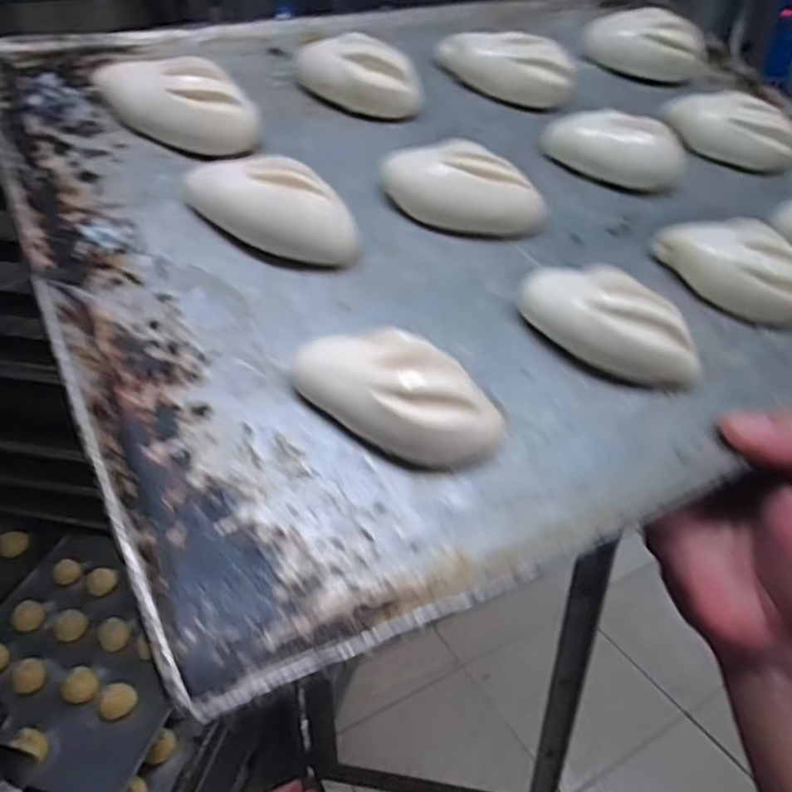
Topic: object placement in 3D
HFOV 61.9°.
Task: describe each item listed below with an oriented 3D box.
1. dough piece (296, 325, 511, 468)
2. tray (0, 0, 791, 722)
[{"bbox_3d":[0.001,0.001,0.232,0.071,0.026,0.039,24,64,13],"label":"dough piece"},{"bbox_3d":[0.062,-0.105,0.320,0.428,0.030,0.323,-19,61,-23],"label":"tray"}]

